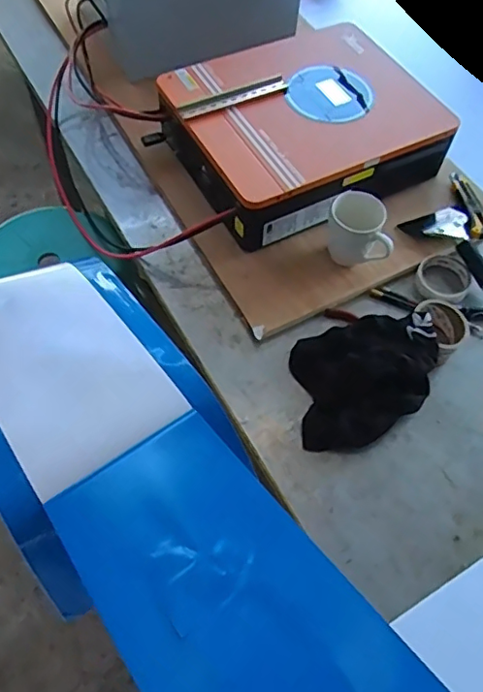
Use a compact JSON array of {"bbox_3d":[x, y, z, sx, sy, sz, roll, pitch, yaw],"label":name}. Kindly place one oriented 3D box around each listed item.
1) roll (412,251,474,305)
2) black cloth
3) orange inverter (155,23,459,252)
[{"bbox_3d":[0.339,-0.119,0.923,0.087,0.030,0.090,1,60,-1],"label":"roll"},{"bbox_3d":[0.181,0.036,0.785,0.210,0.093,0.183,-9,61,-7],"label":"black cloth"},{"bbox_3d":[0.108,-0.388,0.989,0.422,0.116,0.341,-24,63,-14],"label":"orange inverter"}]

